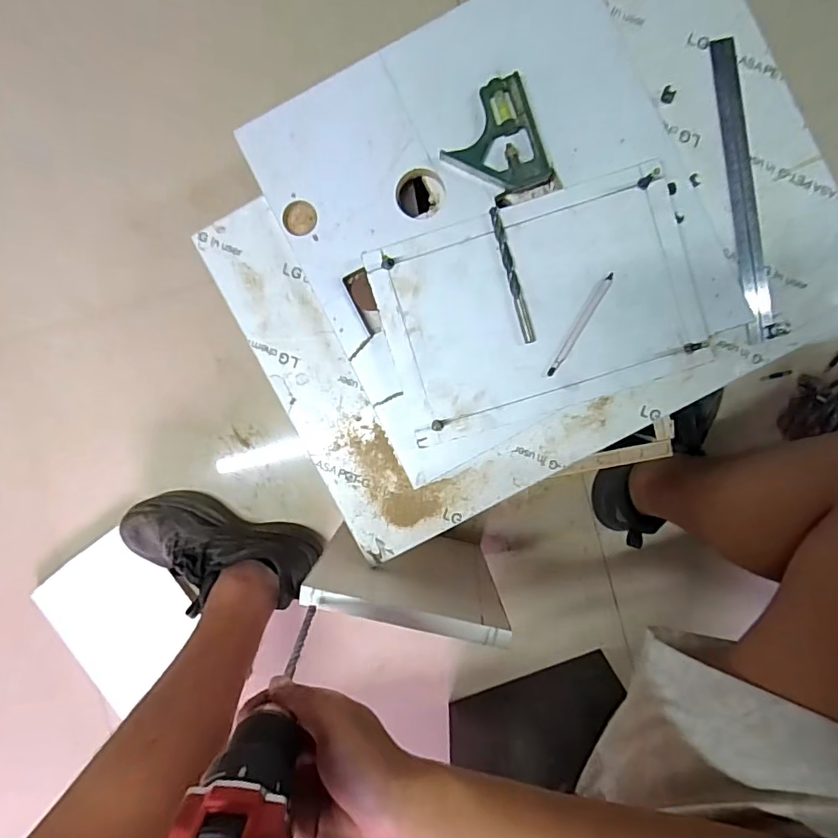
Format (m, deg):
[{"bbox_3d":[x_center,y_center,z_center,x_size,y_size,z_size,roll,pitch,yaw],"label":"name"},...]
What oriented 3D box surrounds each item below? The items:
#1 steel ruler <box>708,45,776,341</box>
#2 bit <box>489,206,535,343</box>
[{"bbox_3d":[0.330,-0.230,0.543,0.027,0.006,0.300,-10,94,1],"label":"steel ruler"},{"bbox_3d":[0.091,-0.140,0.521,0.012,0.010,0.133,-16,93,3],"label":"bit"}]

